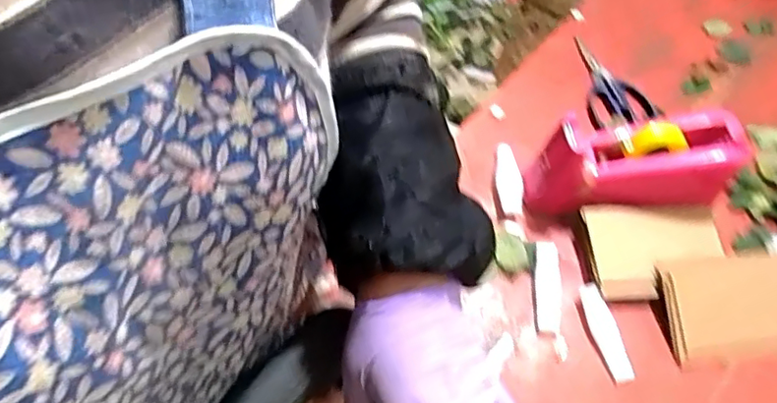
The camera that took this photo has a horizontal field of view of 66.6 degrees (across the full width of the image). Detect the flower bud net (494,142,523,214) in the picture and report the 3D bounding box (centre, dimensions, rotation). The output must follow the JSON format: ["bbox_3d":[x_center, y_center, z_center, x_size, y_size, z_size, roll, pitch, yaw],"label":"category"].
[{"bbox_3d":[0.132,-0.026,0.657,0.029,0.005,0.087,-17,60,19],"label":"flower bud net"}]

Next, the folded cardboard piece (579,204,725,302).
[{"bbox_3d":[0.281,0.046,0.618,0.149,0.033,0.099,-5,58,-7],"label":"folded cardboard piece"}]

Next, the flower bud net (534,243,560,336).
[{"bbox_3d":[0.161,0.086,0.600,0.023,0.009,0.097,7,57,0],"label":"flower bud net"}]

